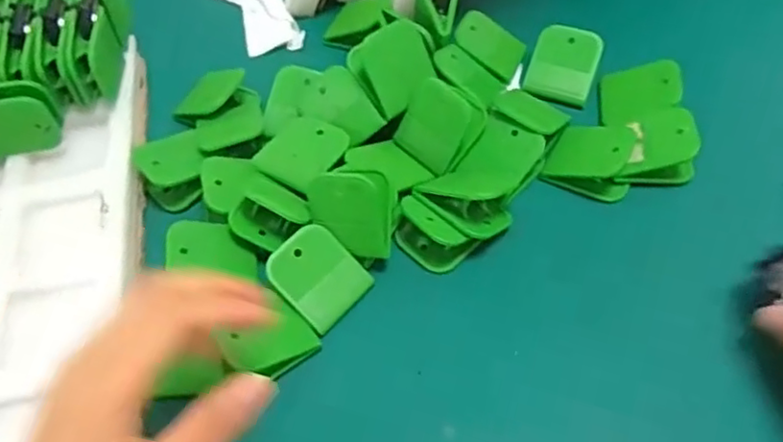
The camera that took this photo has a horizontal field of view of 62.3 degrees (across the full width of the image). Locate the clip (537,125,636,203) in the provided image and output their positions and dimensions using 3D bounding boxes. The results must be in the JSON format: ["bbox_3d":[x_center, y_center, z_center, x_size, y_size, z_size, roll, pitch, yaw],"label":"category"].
[{"bbox_3d":[0.136,-0.043,0.435,0.053,0.026,0.046,21,61,18],"label":"clip"}]

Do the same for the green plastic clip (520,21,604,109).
[{"bbox_3d":[0.128,-0.118,0.482,0.048,0.027,0.051,18,60,16],"label":"green plastic clip"}]

